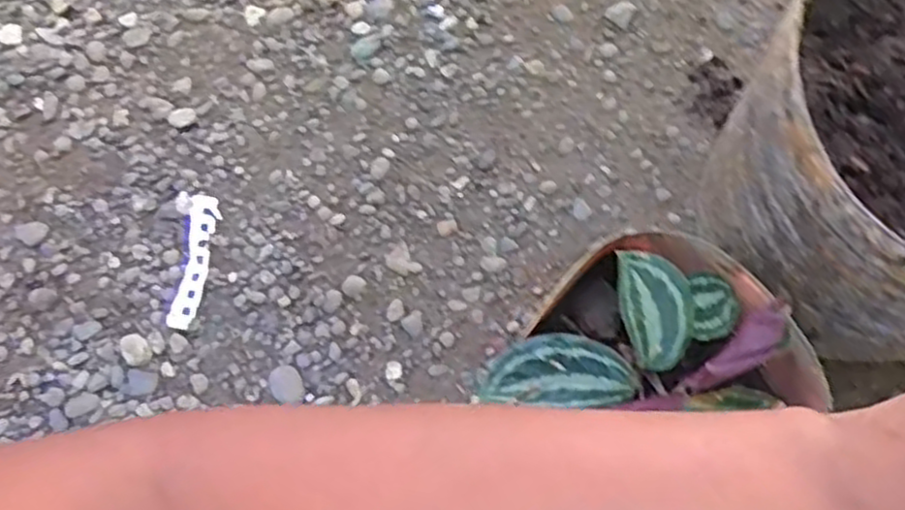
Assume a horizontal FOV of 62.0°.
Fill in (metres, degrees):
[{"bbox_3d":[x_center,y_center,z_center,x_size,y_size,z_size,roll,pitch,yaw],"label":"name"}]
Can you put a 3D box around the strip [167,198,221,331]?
[{"bbox_3d":[-0.186,0.004,0.541,0.020,0.008,0.099,7,73,2],"label":"strip"}]

